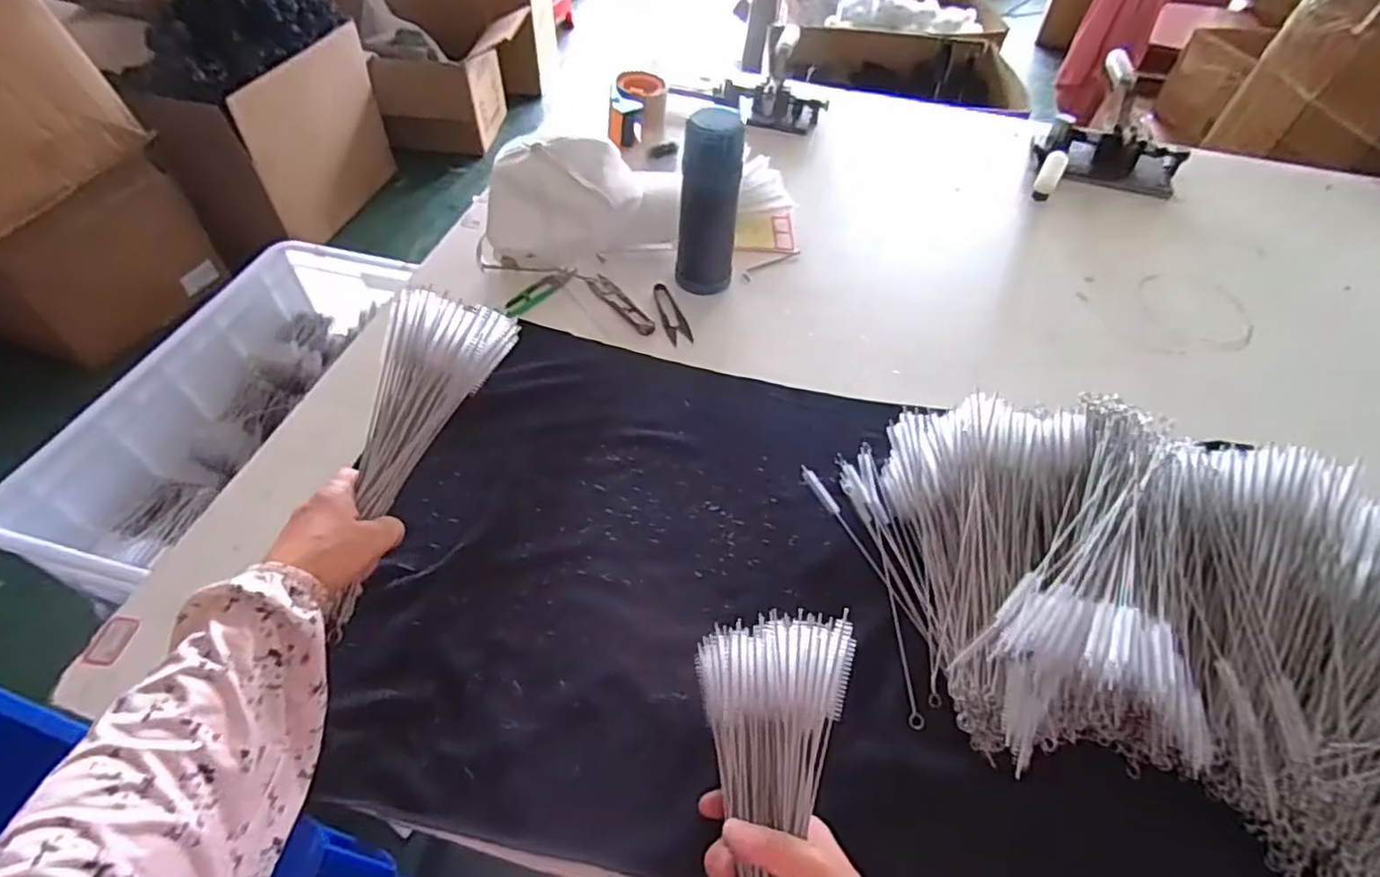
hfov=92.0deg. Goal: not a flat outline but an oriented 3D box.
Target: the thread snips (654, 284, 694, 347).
[{"bbox_3d":[-0.022,-0.146,0.779,0.029,0.005,0.101,-11,53,-11],"label":"thread snips"}]

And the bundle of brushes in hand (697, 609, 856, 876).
[{"bbox_3d":[0.045,0.241,0.415,0.090,0.066,0.251,6,70,1],"label":"bundle of brushes in hand"}]

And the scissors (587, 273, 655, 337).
[{"bbox_3d":[-0.082,-0.158,0.787,0.028,0.004,0.120,-32,60,-25],"label":"scissors"}]

